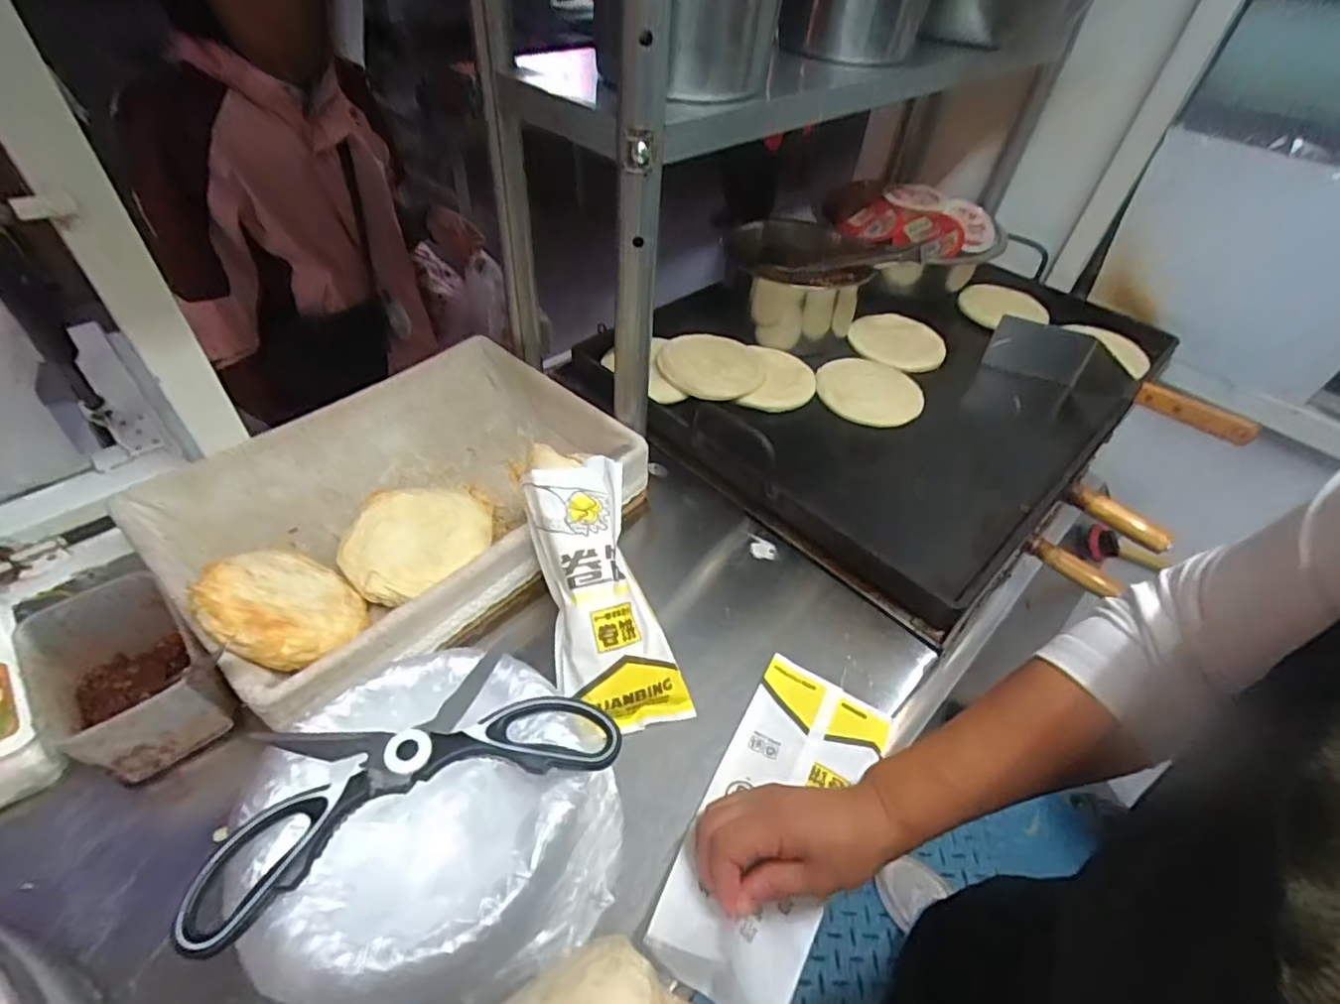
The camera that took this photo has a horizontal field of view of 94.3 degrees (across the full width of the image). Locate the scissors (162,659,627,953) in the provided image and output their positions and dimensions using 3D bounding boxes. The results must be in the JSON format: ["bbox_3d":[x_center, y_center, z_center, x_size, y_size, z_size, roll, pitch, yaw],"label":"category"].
[{"bbox_3d":[-0.141,0.141,0.339,0.210,0.012,0.092,-19,51,-20],"label":"scissors"}]

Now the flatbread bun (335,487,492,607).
[{"bbox_3d":[-0.205,0.028,0.508,0.104,0.022,0.116,7,47,3],"label":"flatbread bun"}]

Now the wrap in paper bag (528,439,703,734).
[{"bbox_3d":[-0.056,0.060,0.473,0.094,0.054,0.224,-16,80,-18],"label":"wrap in paper bag"}]

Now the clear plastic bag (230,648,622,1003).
[{"bbox_3d":[-0.131,0.179,0.360,0.189,0.080,0.175,-16,50,-18],"label":"clear plastic bag"}]

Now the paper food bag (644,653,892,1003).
[{"bbox_3d":[0.074,0.203,0.409,0.093,0.023,0.218,26,45,15],"label":"paper food bag"}]

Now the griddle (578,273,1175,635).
[{"bbox_3d":[0.292,-0.177,0.778,0.664,0.067,0.476,-33,57,-30],"label":"griddle"}]

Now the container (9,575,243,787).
[{"bbox_3d":[-0.354,0.113,0.412,0.111,0.065,0.079,34,54,25],"label":"container"}]

